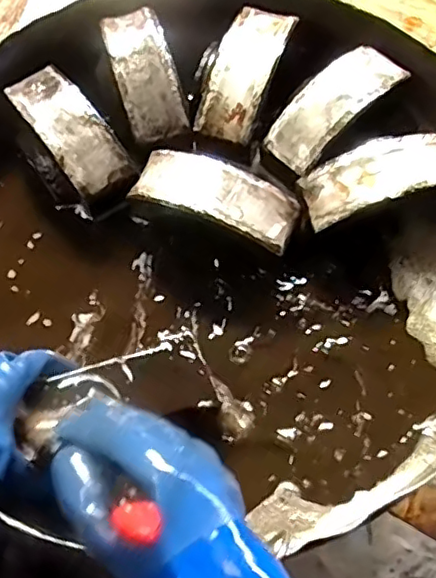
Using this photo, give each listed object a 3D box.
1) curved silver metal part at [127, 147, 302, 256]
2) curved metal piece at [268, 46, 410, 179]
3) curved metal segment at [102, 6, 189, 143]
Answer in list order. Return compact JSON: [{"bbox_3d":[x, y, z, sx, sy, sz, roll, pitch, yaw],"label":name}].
[{"bbox_3d":[-0.001,-0.087,0.569,0.155,0.031,0.062,21,71,10],"label":"curved silver metal part"},{"bbox_3d":[0.114,-0.184,0.592,0.154,0.029,0.063,-43,73,-13],"label":"curved metal piece"},{"bbox_3d":[-0.077,-0.225,0.623,0.055,0.033,0.152,-17,69,-4],"label":"curved metal segment"}]

